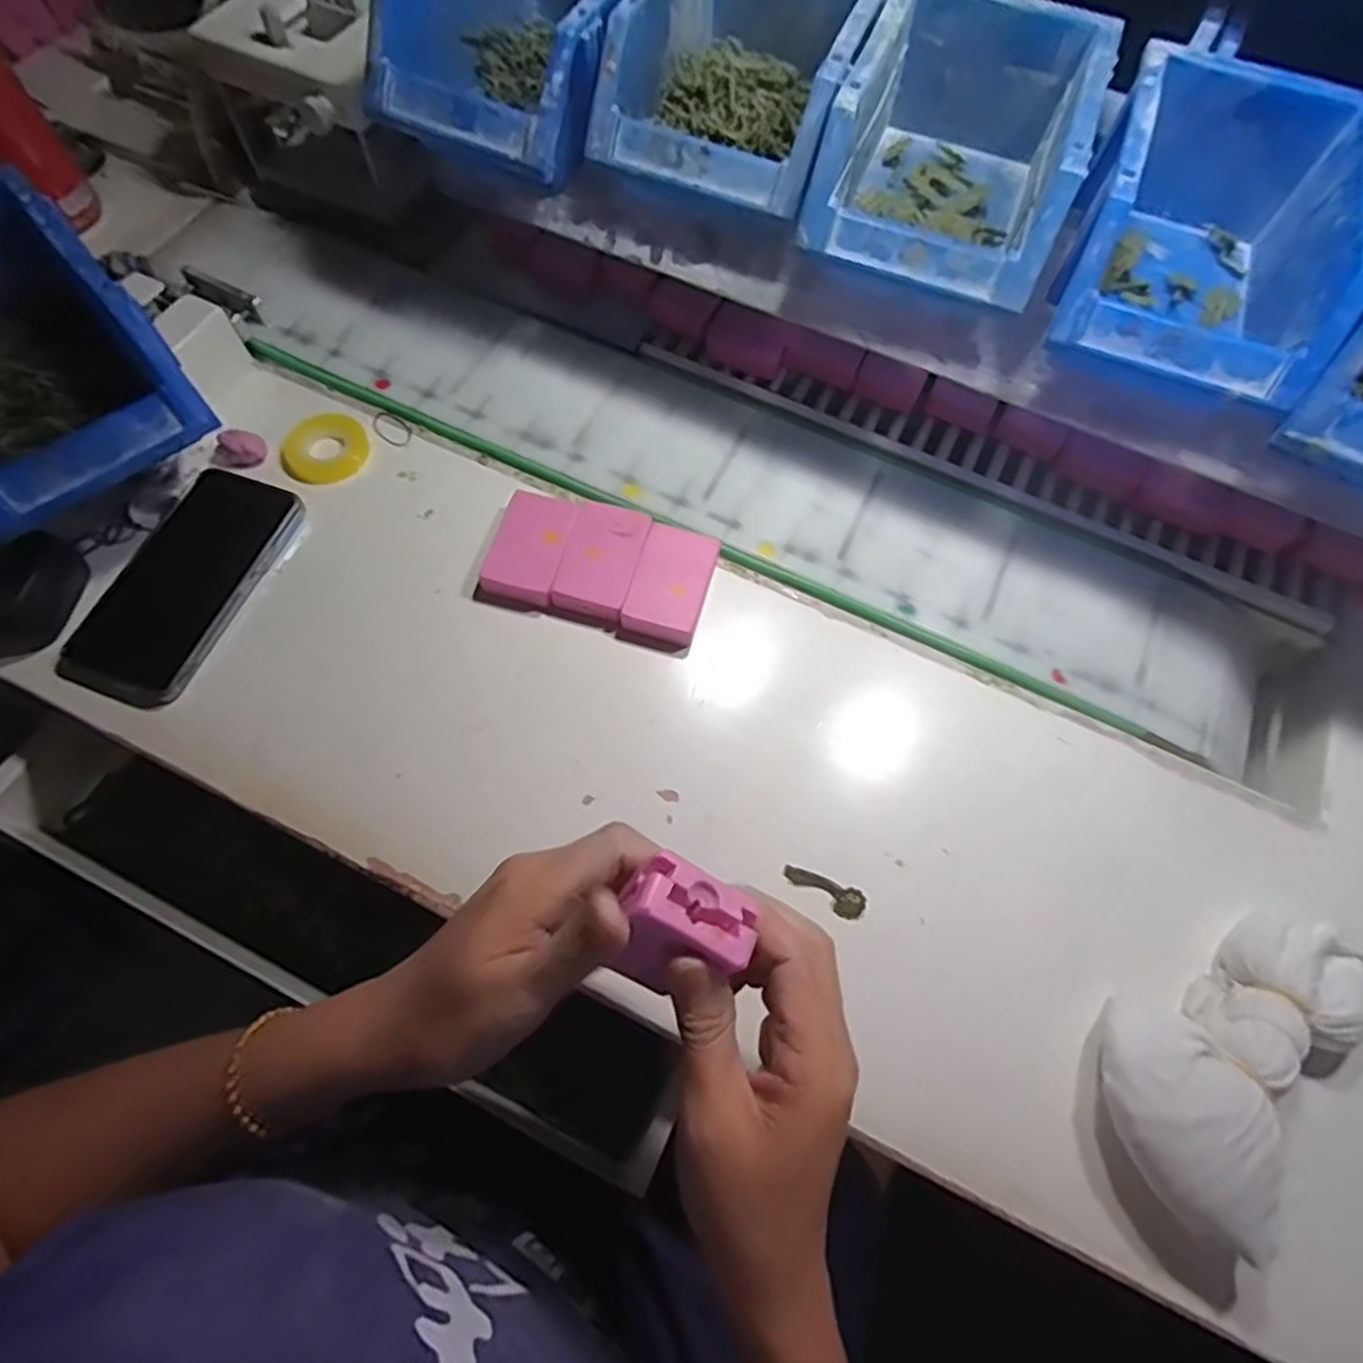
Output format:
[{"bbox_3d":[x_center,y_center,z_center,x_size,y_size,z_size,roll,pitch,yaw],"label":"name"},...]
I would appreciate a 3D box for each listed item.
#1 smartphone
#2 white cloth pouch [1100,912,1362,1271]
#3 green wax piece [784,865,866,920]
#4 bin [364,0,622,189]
[{"bbox_3d":[-0.292,-0.062,0.424,0.074,0.008,0.150,20,66,6],"label":"smartphone"},{"bbox_3d":[0.261,0.172,0.340,0.096,0.043,0.165,41,70,14],"label":"white cloth pouch"},{"bbox_3d":[0.075,0.111,0.380,0.044,0.007,0.015,21,67,6],"label":"green wax piece"},{"bbox_3d":[-0.083,-0.373,0.418,0.122,0.072,0.174,26,67,8],"label":"bin"}]

